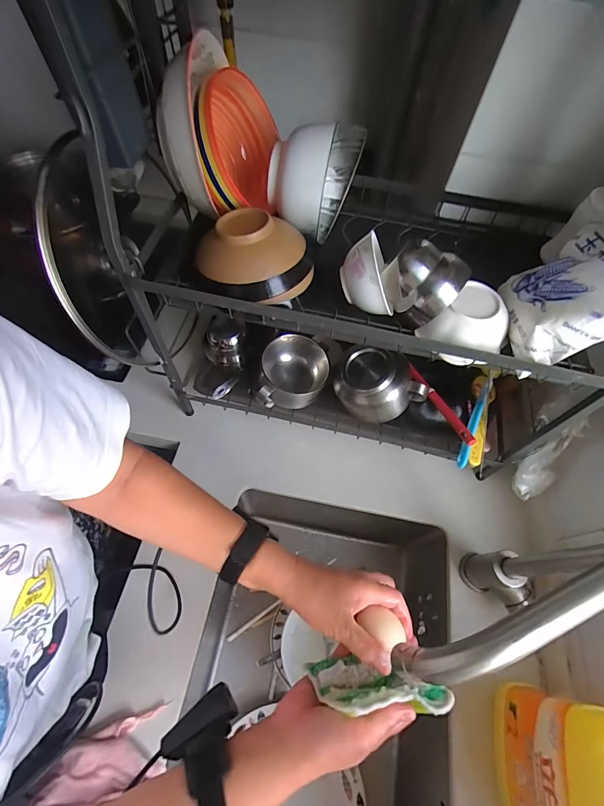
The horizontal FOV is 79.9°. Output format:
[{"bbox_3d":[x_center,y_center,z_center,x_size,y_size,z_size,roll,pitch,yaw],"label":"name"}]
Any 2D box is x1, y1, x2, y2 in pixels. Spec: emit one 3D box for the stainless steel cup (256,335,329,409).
[{"bbox_3d":[-0.017,-0.048,0.586,0.103,0.081,0.109,1,61,-2],"label":"stainless steel cup"}]

